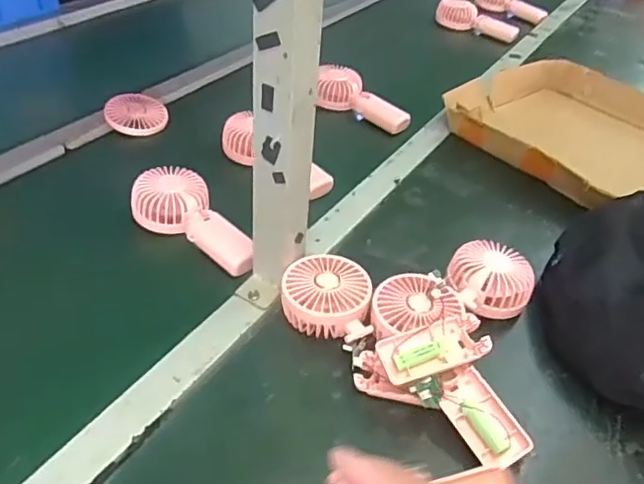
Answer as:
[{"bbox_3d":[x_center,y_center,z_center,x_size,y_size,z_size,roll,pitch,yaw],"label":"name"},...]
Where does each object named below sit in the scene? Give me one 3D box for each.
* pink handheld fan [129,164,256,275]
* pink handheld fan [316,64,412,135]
[{"bbox_3d":[-0.145,-0.024,0.649,0.081,0.043,0.168,-23,47,-30],"label":"pink handheld fan"},{"bbox_3d":[0.062,-0.224,0.933,0.168,0.043,0.074,36,47,15],"label":"pink handheld fan"}]

